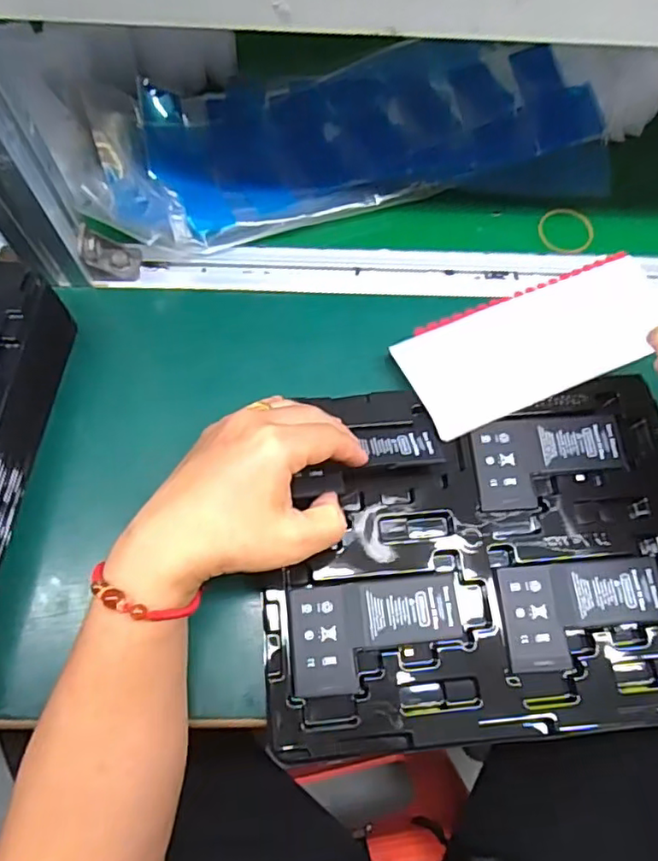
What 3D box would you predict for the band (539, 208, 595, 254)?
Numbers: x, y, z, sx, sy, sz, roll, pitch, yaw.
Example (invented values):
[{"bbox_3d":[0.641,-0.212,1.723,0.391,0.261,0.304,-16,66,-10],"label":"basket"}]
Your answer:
[{"bbox_3d":[0.199,-0.165,0.488,0.047,0.009,0.042,-28,72,-12],"label":"band"}]

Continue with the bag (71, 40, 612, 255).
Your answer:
[{"bbox_3d":[0.015,-0.244,0.483,0.400,0.059,0.169,-9,69,-6],"label":"bag"}]

